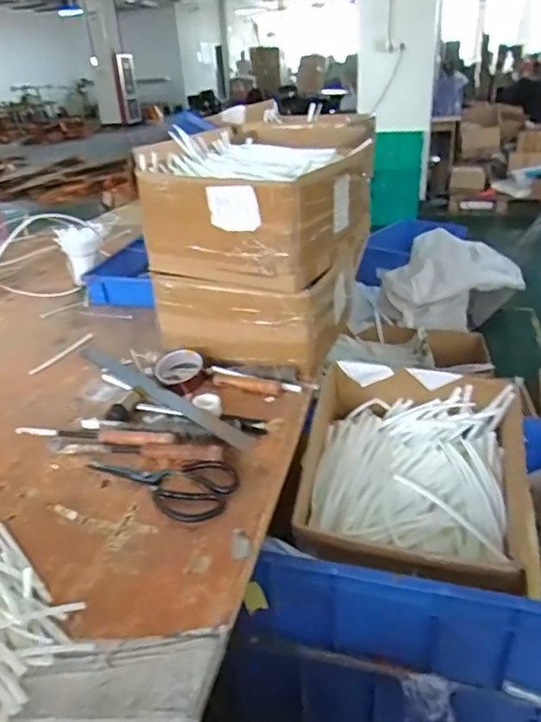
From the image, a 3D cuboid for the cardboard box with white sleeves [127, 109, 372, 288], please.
[{"bbox_3d":[-0.033,-0.304,1.081,0.357,0.195,0.342,13,32,28],"label":"cardboard box with white sleeves"}]

